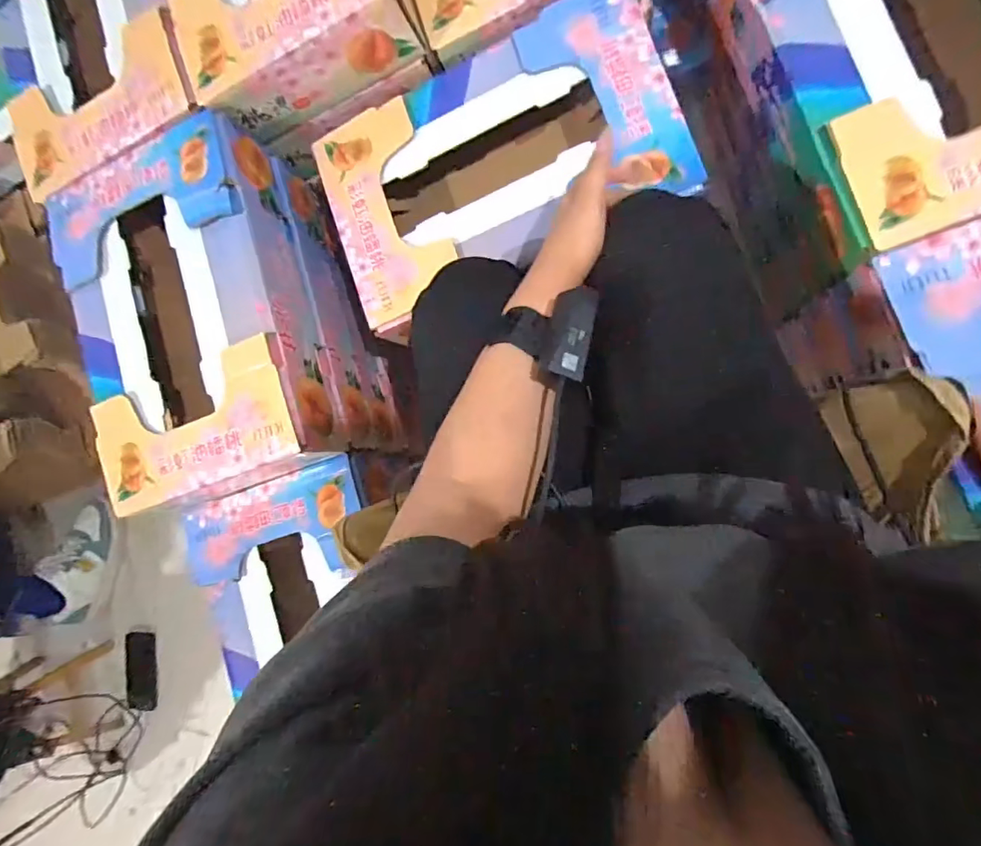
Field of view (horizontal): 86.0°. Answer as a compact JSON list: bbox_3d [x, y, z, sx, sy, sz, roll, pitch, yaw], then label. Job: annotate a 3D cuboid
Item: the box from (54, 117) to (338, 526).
[{"bbox_3d":[-0.350,-0.120,0.619,0.251,0.102,0.392,-19,84,14],"label":"box"}]

